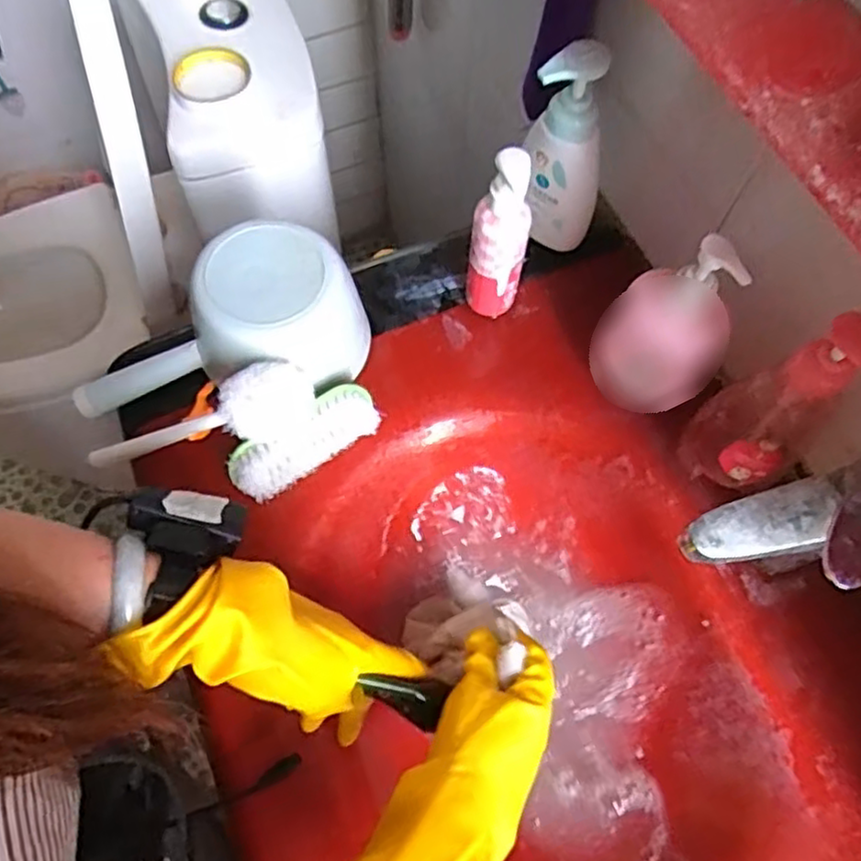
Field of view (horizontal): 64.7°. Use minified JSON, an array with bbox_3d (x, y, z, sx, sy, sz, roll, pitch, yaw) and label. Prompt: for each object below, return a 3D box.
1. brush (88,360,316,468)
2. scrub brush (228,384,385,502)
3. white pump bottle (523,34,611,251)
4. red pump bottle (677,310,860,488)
[{"bbox_3d":[-0.195,0.000,0.559,0.211,0.065,0.054,-17,65,23],"label":"brush"},{"bbox_3d":[-0.105,0.006,0.561,0.127,0.037,0.053,-34,108,-17],"label":"scrub brush"},{"bbox_3d":[0.114,-0.238,0.588,0.080,0.180,0.052,16,68,7],"label":"white pump bottle"},{"bbox_3d":[0.247,-0.015,0.494,0.063,0.197,0.077,-40,72,-15],"label":"red pump bottle"}]

